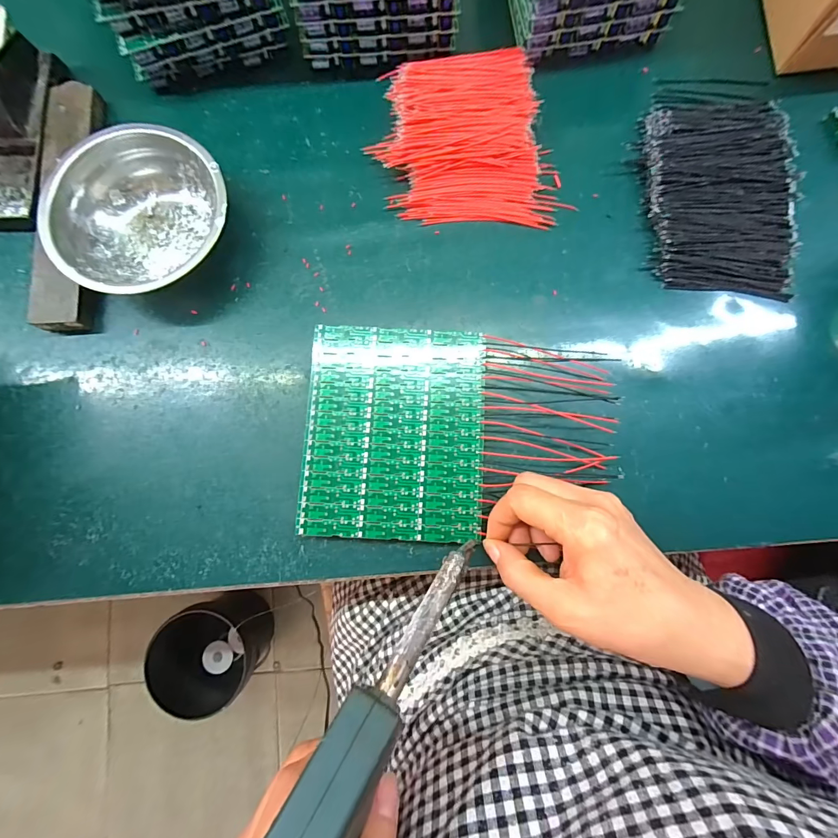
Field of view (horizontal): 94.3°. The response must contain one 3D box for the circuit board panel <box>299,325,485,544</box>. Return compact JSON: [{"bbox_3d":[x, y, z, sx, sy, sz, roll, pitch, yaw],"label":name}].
[{"bbox_3d":[-0.017,0.008,0.276,0.123,0.004,0.147,3,81,1],"label":"circuit board panel"}]

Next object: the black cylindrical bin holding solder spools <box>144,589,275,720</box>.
[{"bbox_3d":[-0.418,0.471,0.828,0.201,0.171,0.184,0,82,1],"label":"black cylindrical bin holding solder spools"}]

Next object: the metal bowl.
[{"bbox_3d":[-0.204,-0.150,0.292,0.122,0.042,0.117,0,82,1],"label":"metal bowl"}]

